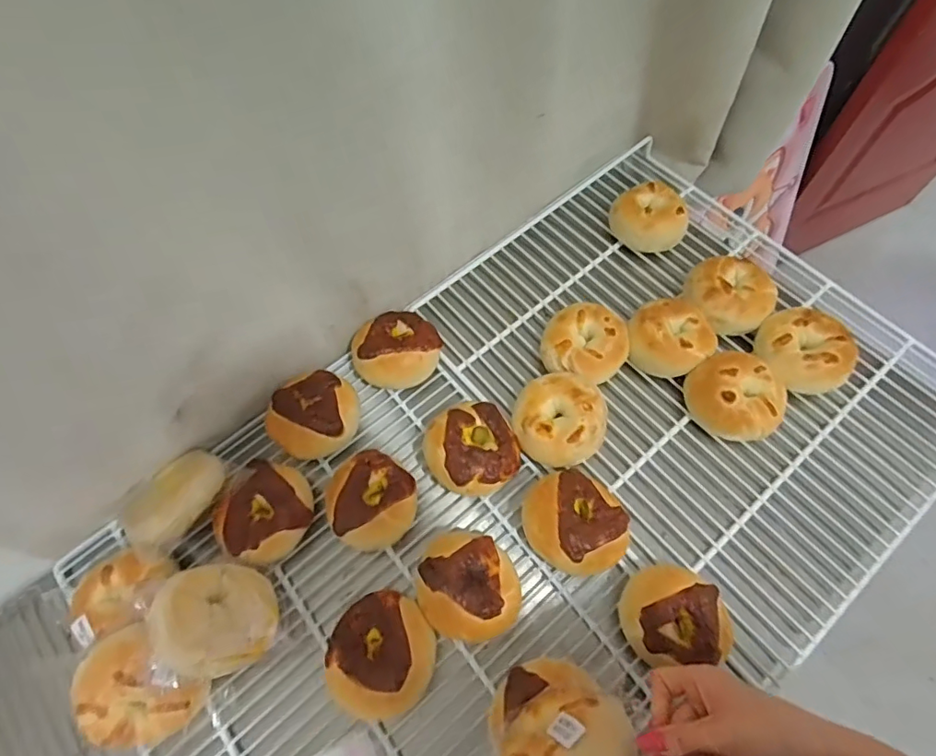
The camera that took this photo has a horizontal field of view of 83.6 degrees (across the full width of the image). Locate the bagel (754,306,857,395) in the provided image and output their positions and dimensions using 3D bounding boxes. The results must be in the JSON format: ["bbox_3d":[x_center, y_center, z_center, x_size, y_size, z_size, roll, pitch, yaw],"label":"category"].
[{"bbox_3d":[0.424,-0.033,0.662,0.107,0.057,0.114,-39,69,-15],"label":"bagel"}]

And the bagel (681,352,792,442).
[{"bbox_3d":[0.328,0.023,0.643,0.099,0.057,0.108,-1,65,2],"label":"bagel"}]

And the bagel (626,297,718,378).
[{"bbox_3d":[0.262,-0.053,0.678,0.097,0.054,0.097,-1,65,2],"label":"bagel"}]

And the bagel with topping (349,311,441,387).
[{"bbox_3d":[-0.094,-0.037,0.678,0.103,0.063,0.096,-1,65,2],"label":"bagel with topping"}]

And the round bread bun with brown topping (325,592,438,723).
[{"bbox_3d":[-0.087,0.277,0.530,0.104,0.051,0.108,-1,65,2],"label":"round bread bun with brown topping"}]

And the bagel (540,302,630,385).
[{"bbox_3d":[0.151,-0.043,0.679,0.108,0.055,0.104,-1,65,2],"label":"bagel"}]

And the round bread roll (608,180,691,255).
[{"bbox_3d":[0.259,-0.234,0.760,0.091,0.059,0.098,-1,65,2],"label":"round bread roll"}]

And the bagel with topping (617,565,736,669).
[{"bbox_3d":[0.209,0.247,0.538,0.102,0.058,0.099,-6,65,-1],"label":"bagel with topping"}]

